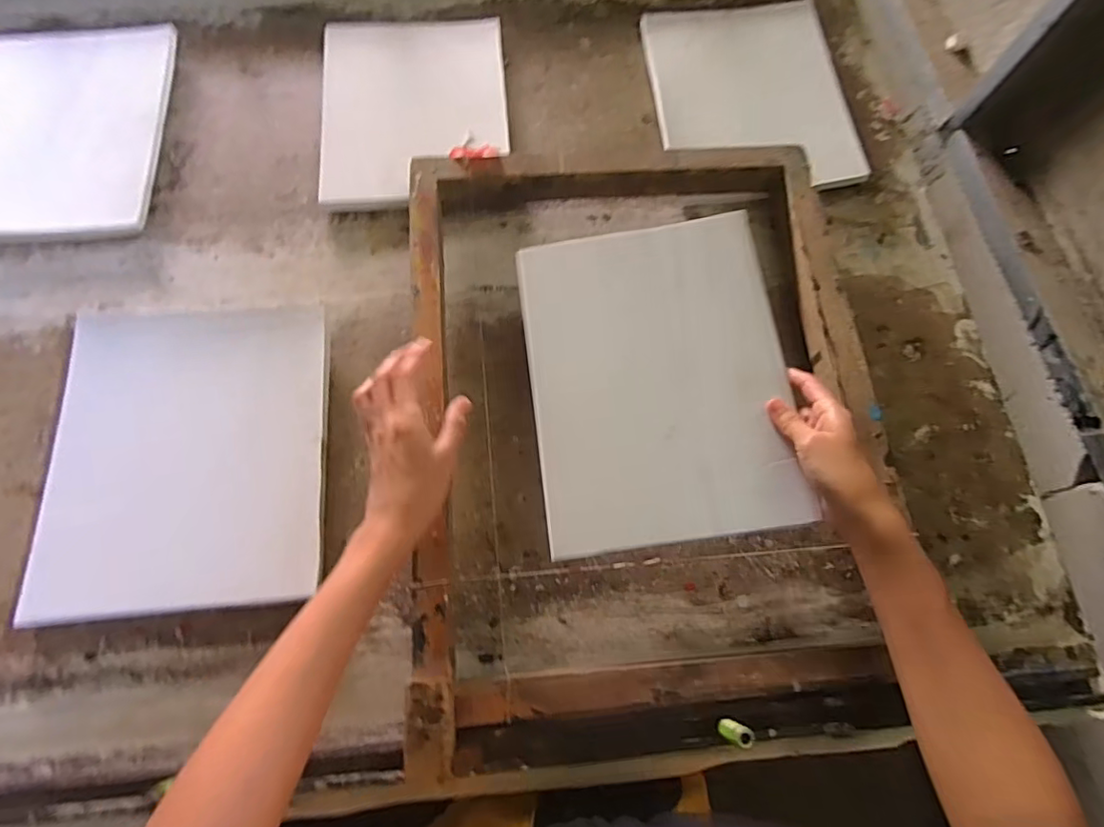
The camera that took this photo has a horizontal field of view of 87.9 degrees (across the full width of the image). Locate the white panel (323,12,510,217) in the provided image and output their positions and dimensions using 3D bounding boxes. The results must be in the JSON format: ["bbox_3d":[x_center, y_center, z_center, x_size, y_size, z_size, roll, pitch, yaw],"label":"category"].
[{"bbox_3d":[-0.151,-0.340,0.630,0.197,0.011,0.252,-5,71,-4],"label":"white panel"}]

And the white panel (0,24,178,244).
[{"bbox_3d":[-0.532,-0.307,0.612,0.218,0.011,0.278,-4,71,-3],"label":"white panel"}]

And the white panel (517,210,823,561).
[{"bbox_3d":[0.085,-0.032,0.476,0.203,0.008,0.268,-9,75,5],"label":"white panel"}]

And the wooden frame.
[{"bbox_3d":[0.079,-0.008,0.498,0.393,0.056,0.526,-4,71,-3],"label":"wooden frame"}]

